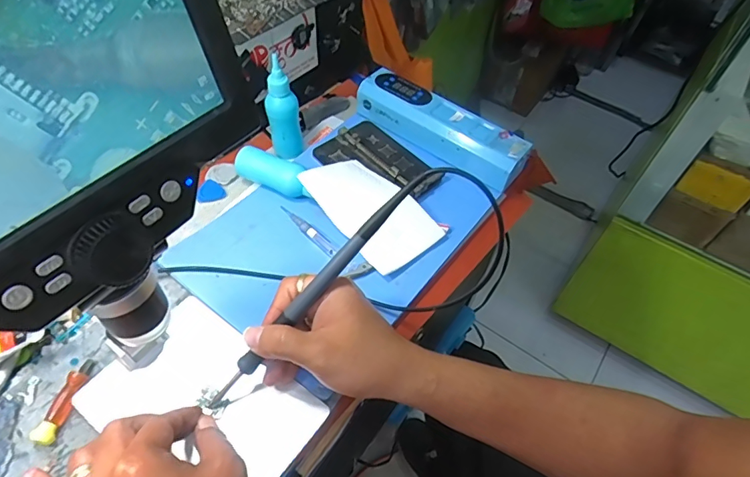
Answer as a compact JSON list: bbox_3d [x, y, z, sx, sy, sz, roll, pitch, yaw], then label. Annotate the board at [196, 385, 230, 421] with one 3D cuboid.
[{"bbox_3d":[-0.127,0.127,0.374,0.024,0.005,0.015,25,56,15],"label":"board"}]

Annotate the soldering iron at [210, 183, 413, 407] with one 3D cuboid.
[{"bbox_3d":[-0.052,0.045,0.356,0.224,0.017,0.014,-48,61,14],"label":"soldering iron"}]

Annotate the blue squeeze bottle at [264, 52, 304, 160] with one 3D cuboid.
[{"bbox_3d":[-0.097,-0.136,0.507,0.030,0.109,0.027,-26,59,-21],"label":"blue squeeze bottle"}]

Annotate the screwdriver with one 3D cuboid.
[{"bbox_3d":[-0.242,0.125,0.372,0.019,0.012,0.065,11,53,5],"label":"screwdriver"}]

